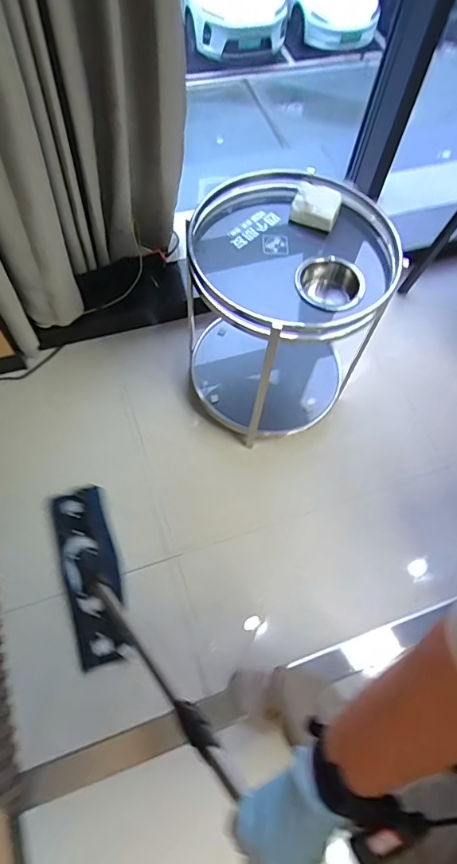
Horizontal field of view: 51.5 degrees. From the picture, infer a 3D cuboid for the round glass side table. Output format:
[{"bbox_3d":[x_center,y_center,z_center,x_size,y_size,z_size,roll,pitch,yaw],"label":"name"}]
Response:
[{"bbox_3d":[0.133,-0.299,1.209,0.436,0.498,0.445,1,65,-3],"label":"round glass side table"}]

